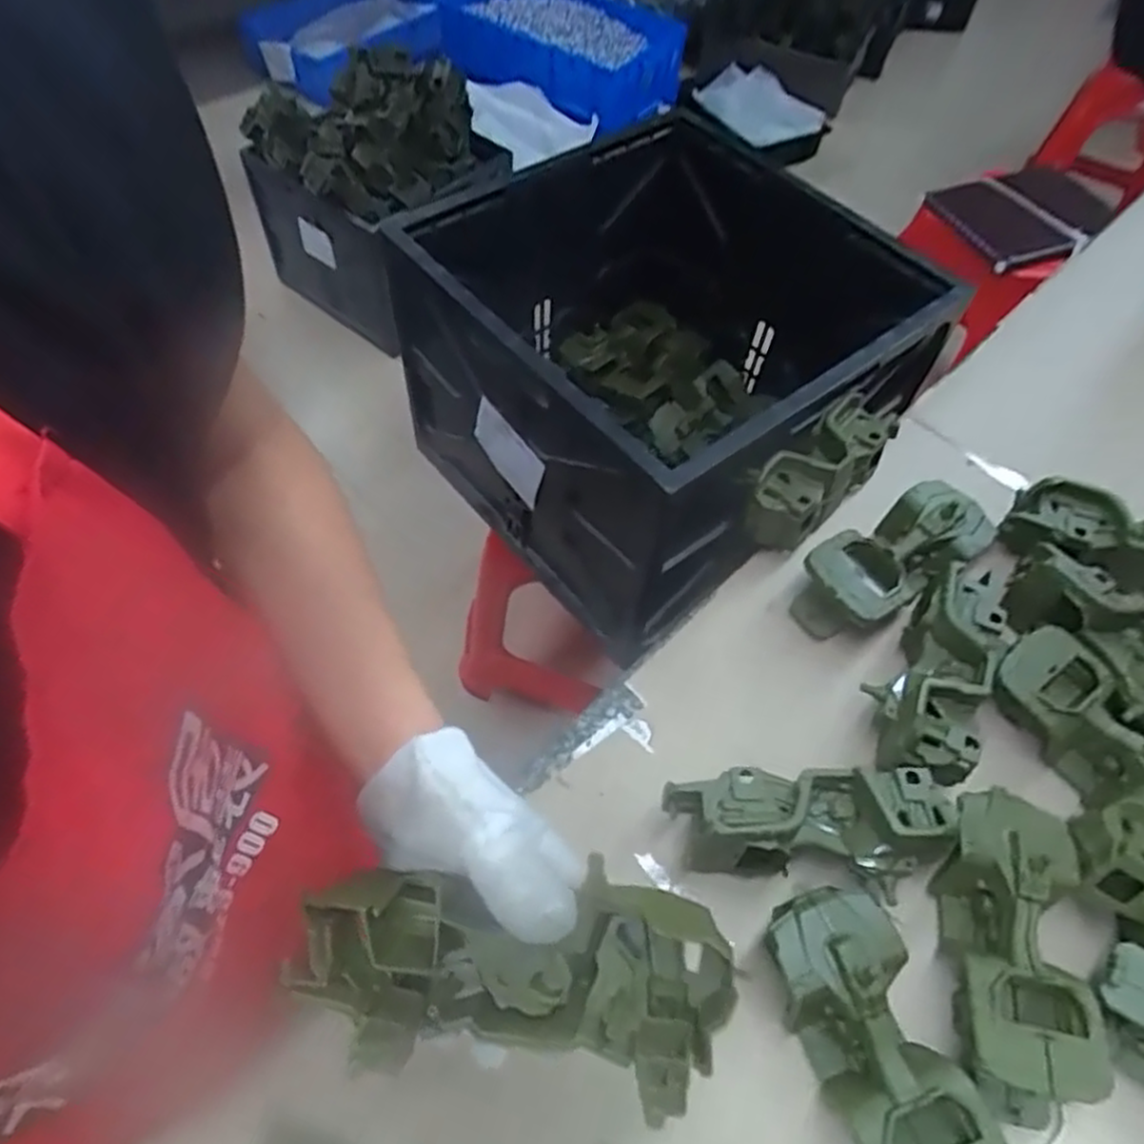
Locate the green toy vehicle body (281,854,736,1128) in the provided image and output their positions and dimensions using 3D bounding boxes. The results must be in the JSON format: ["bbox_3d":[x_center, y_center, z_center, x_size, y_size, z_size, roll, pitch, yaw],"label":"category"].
[{"bbox_3d":[-0.026,0.168,0.321,0.184,0.050,0.086,0,91,18],"label":"green toy vehicle body"}]

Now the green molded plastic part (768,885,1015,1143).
[{"bbox_3d":[0.185,0.291,0.453,0.080,0.067,0.187,-17,59,-14],"label":"green molded plastic part"}]

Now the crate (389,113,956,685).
[{"bbox_3d":[0.108,-0.252,0.902,0.481,0.305,0.512,-36,65,-23],"label":"crate"}]

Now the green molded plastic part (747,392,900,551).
[{"bbox_3d":[0.232,-0.096,0.692,0.186,0.060,0.062,-38,66,-24],"label":"green molded plastic part"}]

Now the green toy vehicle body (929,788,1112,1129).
[{"bbox_3d":[0.287,0.241,0.489,0.082,0.056,0.191,9,57,2],"label":"green toy vehicle body"}]

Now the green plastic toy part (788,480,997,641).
[{"bbox_3d":[0.271,-0.010,0.642,0.175,0.063,0.076,-28,62,-20],"label":"green plastic toy part"}]

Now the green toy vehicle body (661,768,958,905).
[{"bbox_3d":[0.157,0.177,0.512,0.185,0.071,0.076,1,57,-2],"label":"green toy vehicle body"}]

